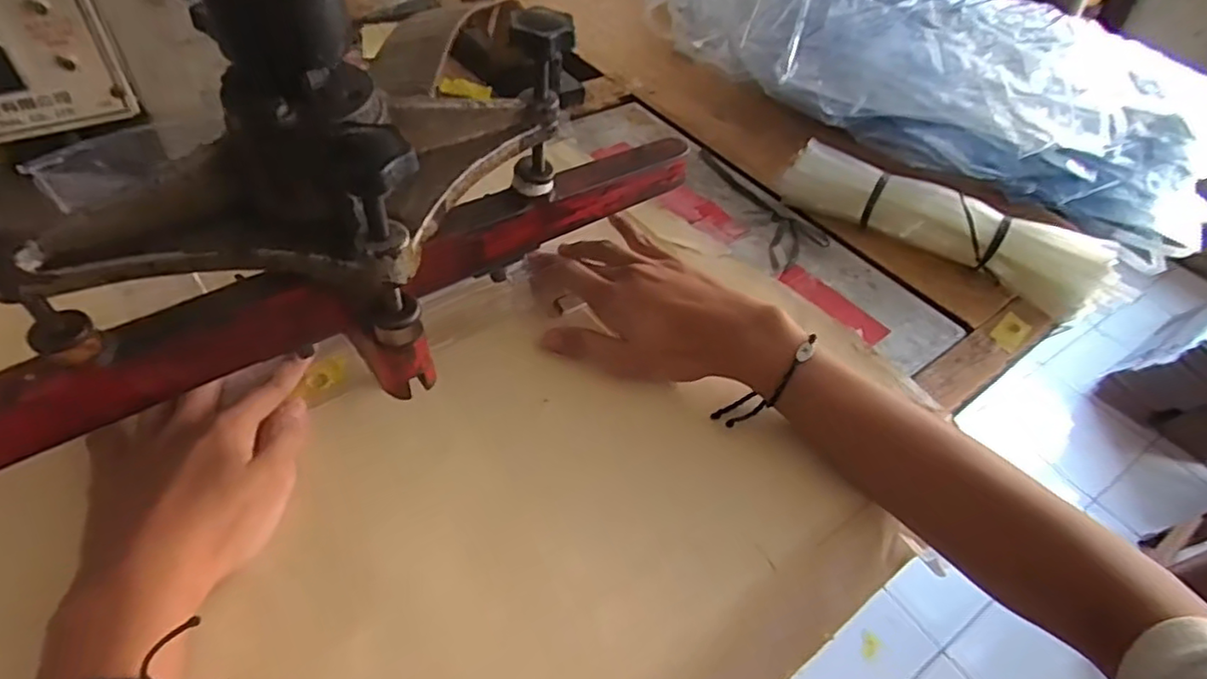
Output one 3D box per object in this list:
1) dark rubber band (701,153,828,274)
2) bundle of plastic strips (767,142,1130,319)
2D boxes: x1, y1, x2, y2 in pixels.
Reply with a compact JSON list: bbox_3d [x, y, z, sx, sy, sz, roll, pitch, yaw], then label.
[{"bbox_3d":[0.142,-0.118,0.554,0.059,0.006,0.171,-6,49,-14],"label":"dark rubber band"},{"bbox_3d":[0.274,-0.095,0.518,0.263,0.048,0.044,28,50,16],"label":"bundle of plastic strips"}]

